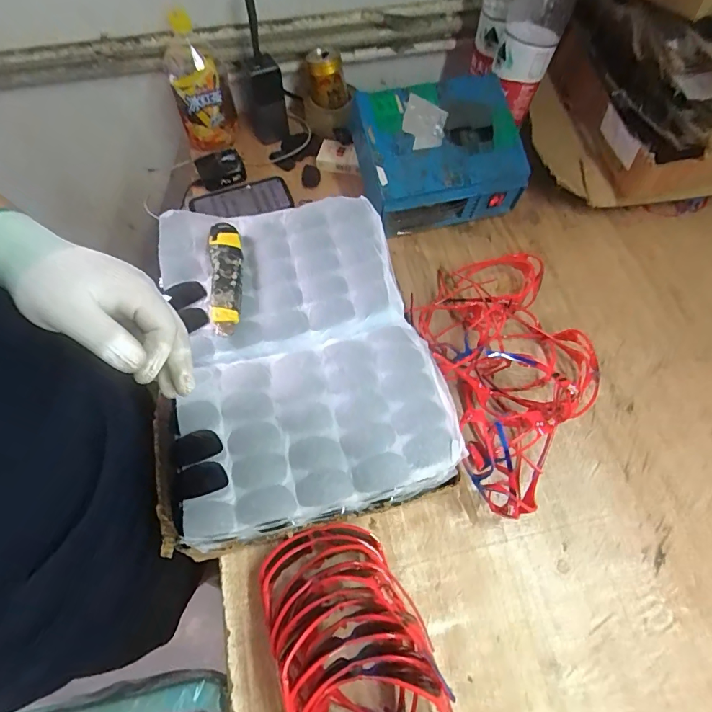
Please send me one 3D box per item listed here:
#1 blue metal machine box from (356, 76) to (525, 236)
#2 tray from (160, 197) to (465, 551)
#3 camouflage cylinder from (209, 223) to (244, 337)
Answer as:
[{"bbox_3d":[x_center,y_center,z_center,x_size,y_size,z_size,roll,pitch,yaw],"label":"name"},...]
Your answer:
[{"bbox_3d":[0.121,-0.300,0.680,0.238,0.144,0.186,-10,63,-6],"label":"blue metal machine box"},{"bbox_3d":[-0.069,-0.017,0.492,0.278,0.050,0.373,-12,63,-6],"label":"tray"},{"bbox_3d":[-0.155,-0.093,0.521,0.039,0.034,0.146,-7,63,-4],"label":"camouflage cylinder"}]

